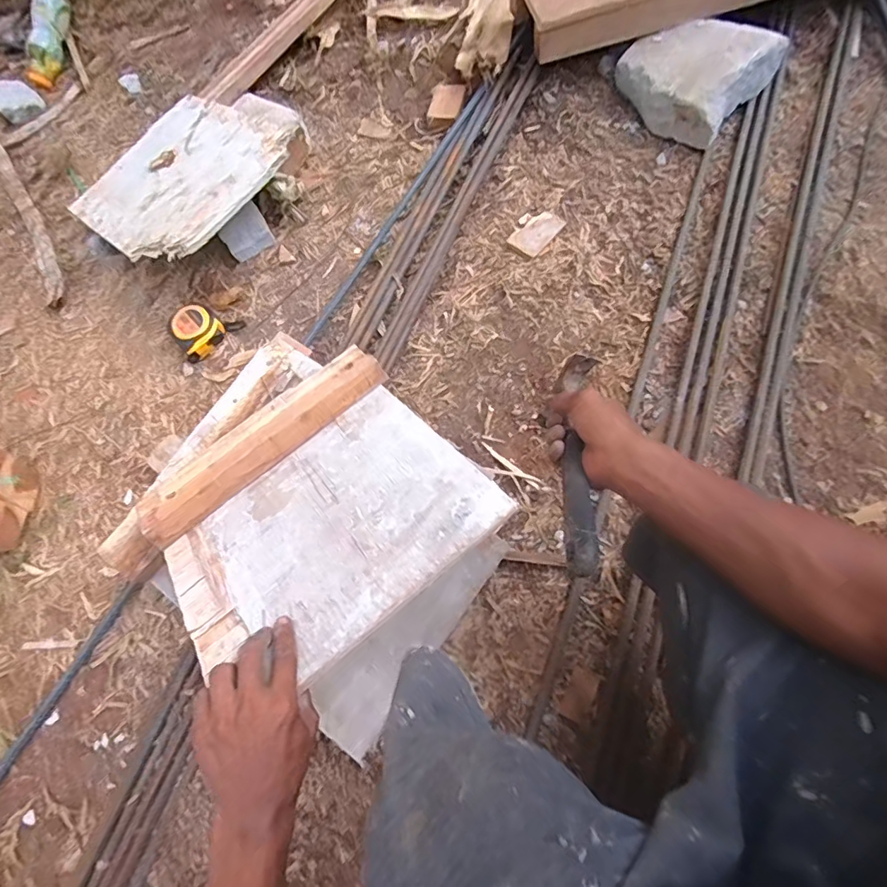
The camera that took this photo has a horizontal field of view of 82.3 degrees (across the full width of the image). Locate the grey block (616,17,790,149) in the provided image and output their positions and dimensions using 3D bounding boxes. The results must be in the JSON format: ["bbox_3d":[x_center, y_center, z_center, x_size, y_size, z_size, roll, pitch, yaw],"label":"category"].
[{"bbox_3d":[0.411,-0.610,0.851,0.205,0.114,0.184,42,79,17],"label":"grey block"}]

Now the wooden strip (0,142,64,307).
[{"bbox_3d":[-0.758,-0.416,0.924,0.041,0.016,0.421,-29,74,-10],"label":"wooden strip"}]

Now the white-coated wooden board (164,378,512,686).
[{"bbox_3d":[-0.116,0.084,0.497,0.294,0.006,0.241,-38,48,-12],"label":"white-coated wooden board"}]

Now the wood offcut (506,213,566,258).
[{"bbox_3d":[0.153,-0.344,0.826,0.092,0.007,0.054,-44,73,-10],"label":"wood offcut"}]

